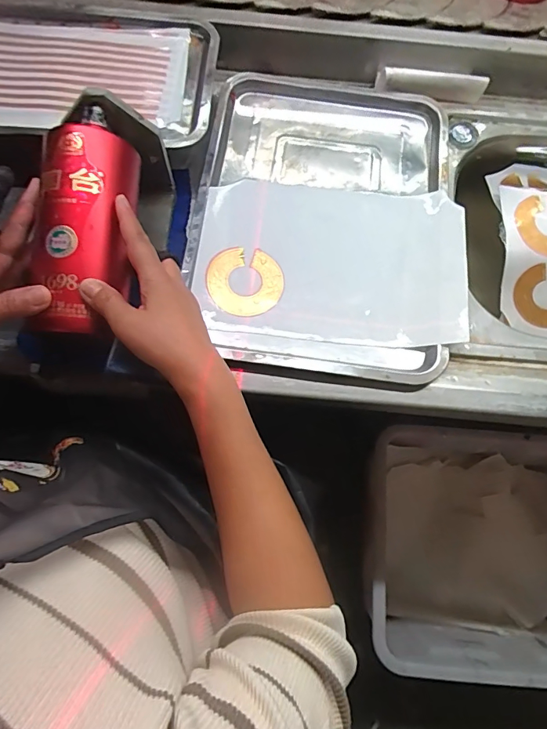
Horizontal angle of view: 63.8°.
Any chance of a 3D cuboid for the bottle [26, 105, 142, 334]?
[{"bbox_3d":[-0.162,-0.121,0.389,0.073,0.061,0.192,6,84,1],"label":"bottle"}]

